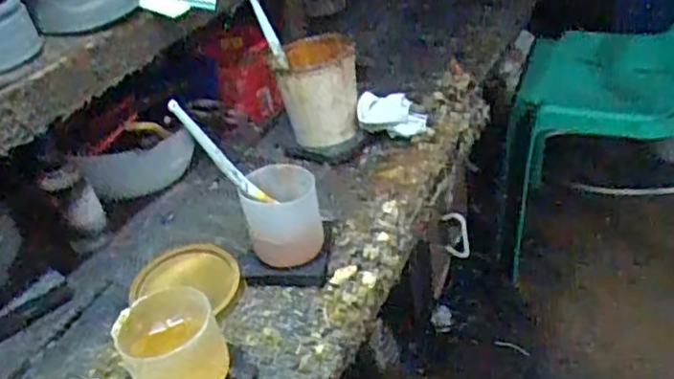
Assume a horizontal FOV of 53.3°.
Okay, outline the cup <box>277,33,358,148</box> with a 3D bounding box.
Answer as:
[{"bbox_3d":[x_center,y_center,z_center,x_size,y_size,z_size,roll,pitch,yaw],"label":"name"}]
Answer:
[{"bbox_3d":[-0.017,-0.102,0.742,0.077,0.105,0.094,-4,34,3],"label":"cup"}]

